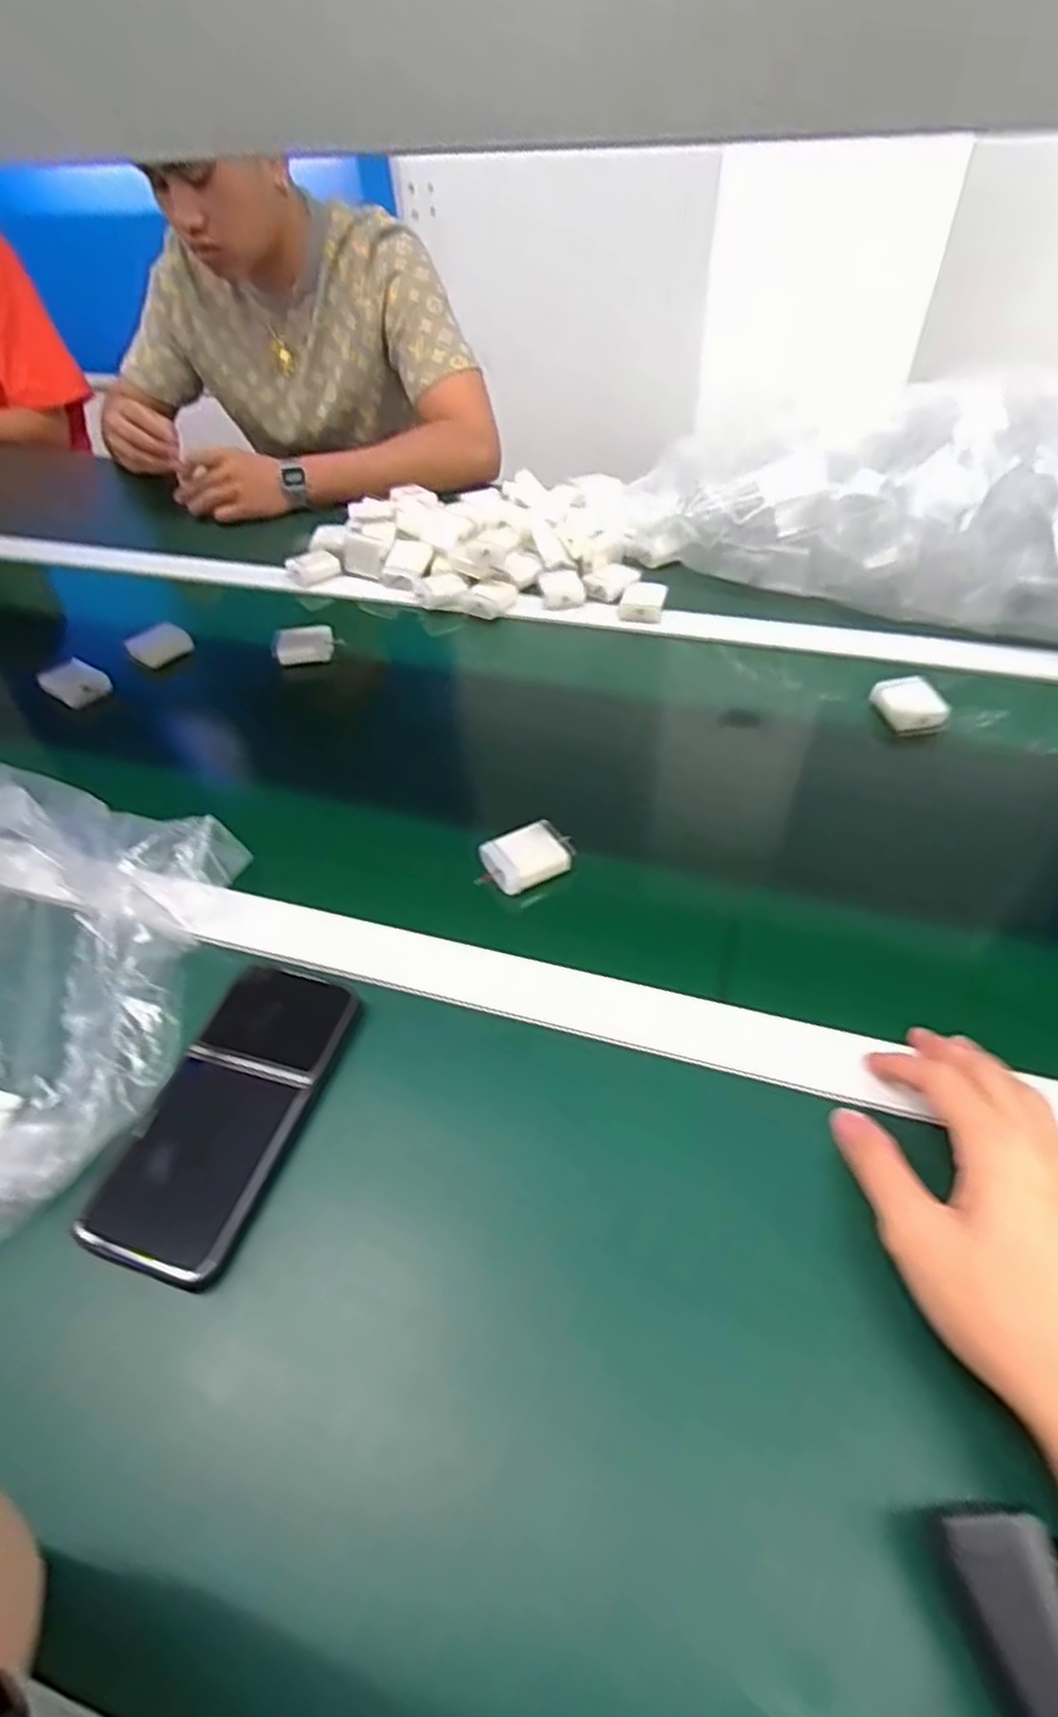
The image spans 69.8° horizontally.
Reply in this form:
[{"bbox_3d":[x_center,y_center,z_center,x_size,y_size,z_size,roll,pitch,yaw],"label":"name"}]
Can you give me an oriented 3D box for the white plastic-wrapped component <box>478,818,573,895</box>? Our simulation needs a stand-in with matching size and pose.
[{"bbox_3d":[-0.002,-0.002,0.521,0.057,0.014,0.045,-24,50,-17],"label":"white plastic-wrapped component"}]

